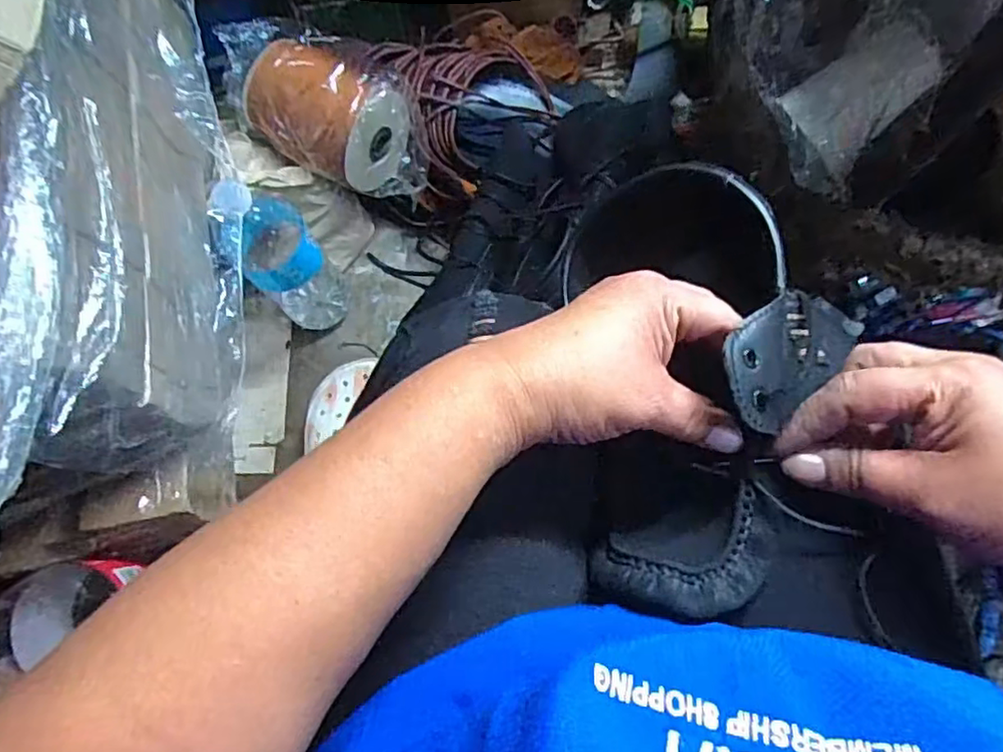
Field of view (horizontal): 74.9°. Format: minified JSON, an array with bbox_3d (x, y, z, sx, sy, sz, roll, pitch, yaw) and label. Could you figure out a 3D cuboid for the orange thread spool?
[{"bbox_3d":[-0.182,-0.266,0.676,0.159,0.111,0.107,37,80,10],"label":"orange thread spool"}]

